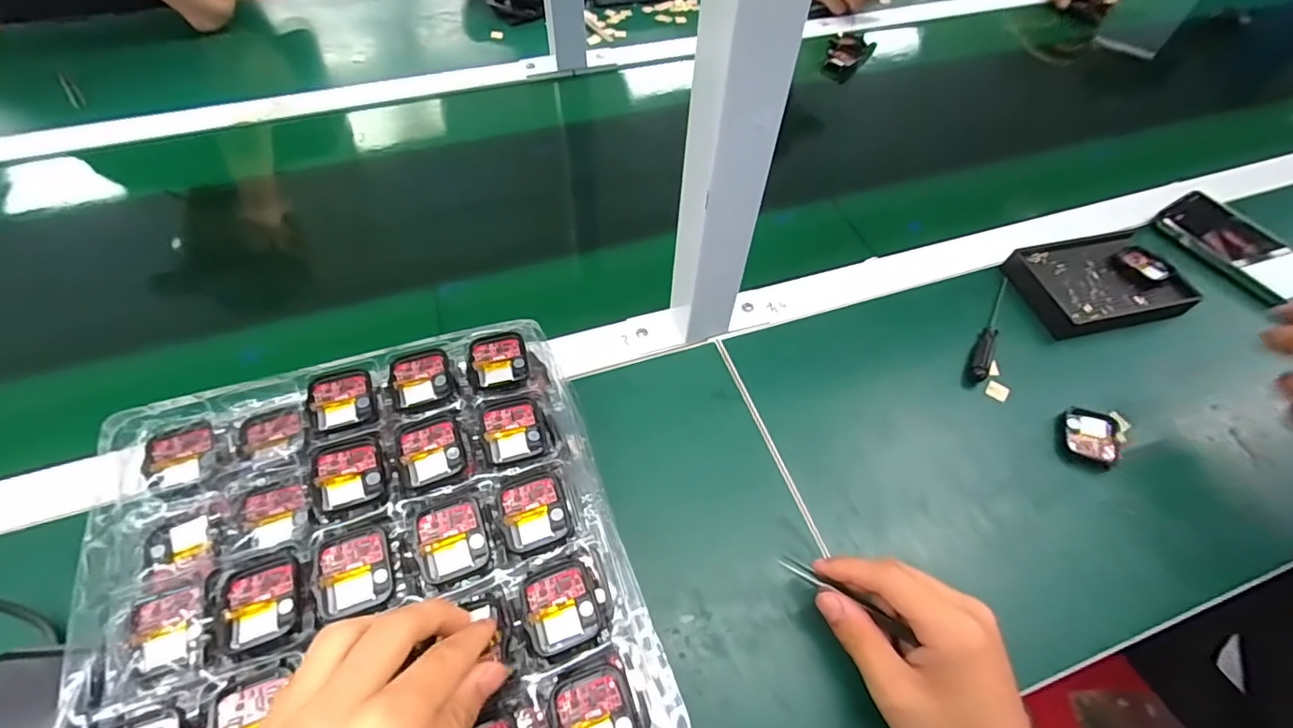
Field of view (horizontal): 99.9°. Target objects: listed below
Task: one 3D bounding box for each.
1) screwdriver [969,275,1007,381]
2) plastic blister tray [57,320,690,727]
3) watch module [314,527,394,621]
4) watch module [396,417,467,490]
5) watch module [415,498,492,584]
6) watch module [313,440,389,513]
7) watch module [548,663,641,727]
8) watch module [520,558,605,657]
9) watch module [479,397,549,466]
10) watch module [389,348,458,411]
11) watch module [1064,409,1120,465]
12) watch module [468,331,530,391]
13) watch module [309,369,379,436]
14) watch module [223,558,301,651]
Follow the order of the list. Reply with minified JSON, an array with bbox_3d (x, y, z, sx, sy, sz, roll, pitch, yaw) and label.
[{"bbox_3d":[0.303,-0.034,0.475,0.015,0.010,0.126,27,59,14],"label":"screwdriver"},{"bbox_3d":[-0.151,0.114,0.297,0.269,0.022,0.284,-15,58,-13],"label":"plastic blister tray"},{"bbox_3d":[-0.157,0.112,0.293,0.036,0.006,0.042,-15,58,-13],"label":"watch module"},{"bbox_3d":[-0.130,0.052,0.328,0.036,0.004,0.041,-16,59,-13],"label":"watch module"},{"bbox_3d":[-0.108,0.096,0.302,0.036,0.004,0.041,-17,59,-14],"label":"watch module"},{"bbox_3d":[-0.174,0.064,0.318,0.036,0.008,0.042,-18,59,-15],"label":"watch module"},{"bbox_3d":[-0.024,0.170,0.257,0.038,0.007,0.044,-16,59,-13],"label":"watch module"},{"bbox_3d":[-0.044,0.127,0.288,0.040,0.005,0.043,-16,59,-13],"label":"watch module"},{"bbox_3d":[-0.083,0.041,0.339,0.037,0.004,0.041,-14,58,-12],"label":"watch module"},{"bbox_3d":[-0.149,0.009,0.359,0.040,0.005,0.041,-13,58,-11],"label":"watch module"},{"bbox_3d":[0.347,0.055,0.424,0.035,0.011,0.046,18,57,9],"label":"watch module"},{"bbox_3d":[-0.102,-0.003,0.370,0.039,0.004,0.042,-13,58,-11],"label":"watch module"},{"bbox_3d":[-0.195,0.023,0.350,0.037,0.006,0.041,-16,58,-13],"label":"watch module"},{"bbox_3d":[-0.200,0.123,0.282,0.036,0.005,0.044,-20,60,-16],"label":"watch module"}]

